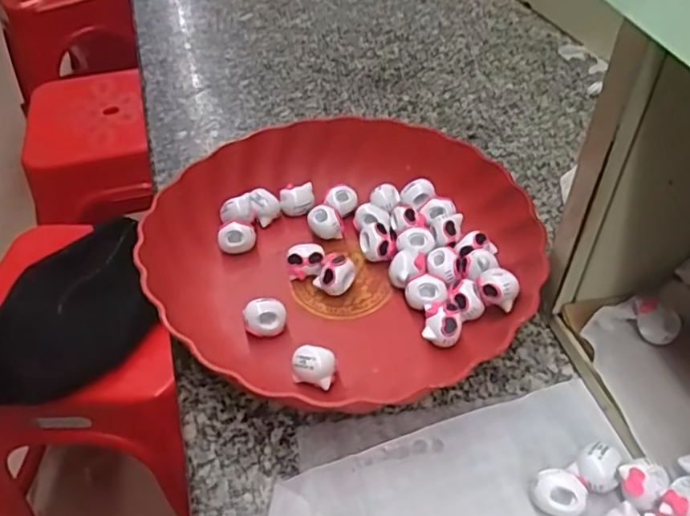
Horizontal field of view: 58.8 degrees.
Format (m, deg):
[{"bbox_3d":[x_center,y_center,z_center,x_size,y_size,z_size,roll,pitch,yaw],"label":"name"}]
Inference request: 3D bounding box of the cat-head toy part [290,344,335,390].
[{"bbox_3d":[-0.018,0.064,0.349,0.024,0.022,0.017,12,47,15],"label":"cat-head toy part"}]

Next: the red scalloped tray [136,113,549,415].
[{"bbox_3d":[0.000,-0.011,0.399,0.234,0.054,0.219,13,47,15],"label":"red scalloped tray"}]

